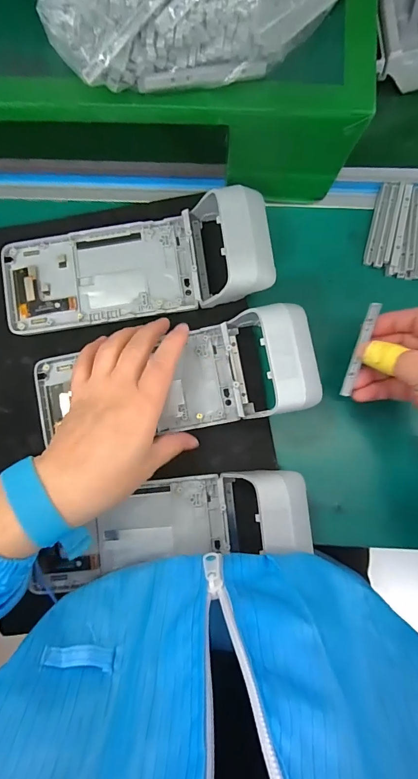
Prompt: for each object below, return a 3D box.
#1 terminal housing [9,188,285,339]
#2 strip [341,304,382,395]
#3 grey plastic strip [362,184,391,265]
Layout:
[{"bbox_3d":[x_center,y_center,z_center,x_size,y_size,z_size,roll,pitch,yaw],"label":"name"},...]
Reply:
[{"bbox_3d":[-0.064,-0.103,0.304,0.222,0.043,0.085,-5,84,4],"label":"terminal housing"},{"bbox_3d":[0.116,-0.031,0.288,0.008,0.005,0.074,18,91,6],"label":"strip"},{"bbox_3d":[0.149,-0.147,0.335,0.008,0.007,0.074,13,86,5],"label":"grey plastic strip"}]

